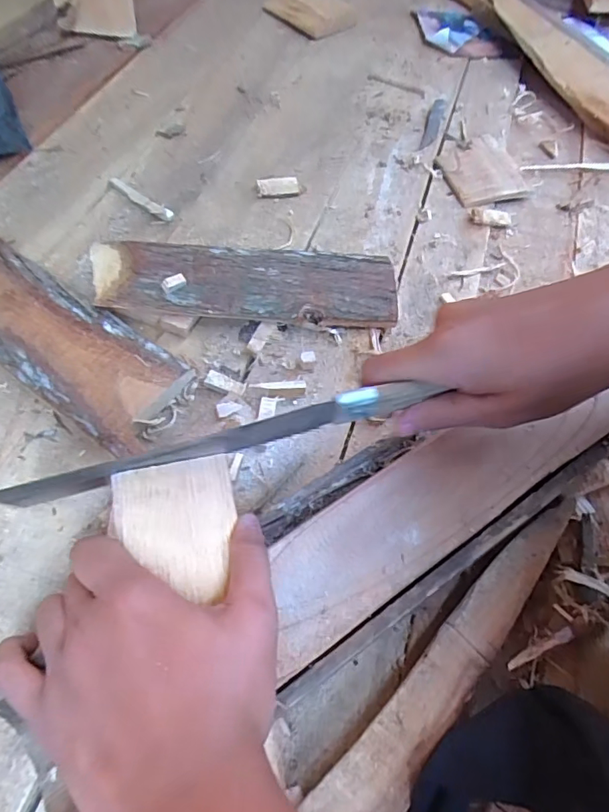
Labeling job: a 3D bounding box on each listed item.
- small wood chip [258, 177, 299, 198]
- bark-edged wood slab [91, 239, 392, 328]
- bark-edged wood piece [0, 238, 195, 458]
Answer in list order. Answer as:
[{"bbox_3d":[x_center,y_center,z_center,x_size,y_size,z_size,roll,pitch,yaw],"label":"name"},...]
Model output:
[{"bbox_3d":[-0.026,-0.221,0.494,0.041,0.007,0.025,-4,59,-7],"label":"small wood chip"},{"bbox_3d":[-0.048,-0.101,0.411,0.245,0.032,0.069,0,59,-5],"label":"bark-edged wood slab"},{"bbox_3d":[-0.201,-0.058,0.379,0.253,0.024,0.082,33,62,15],"label":"bark-edged wood piece"}]

